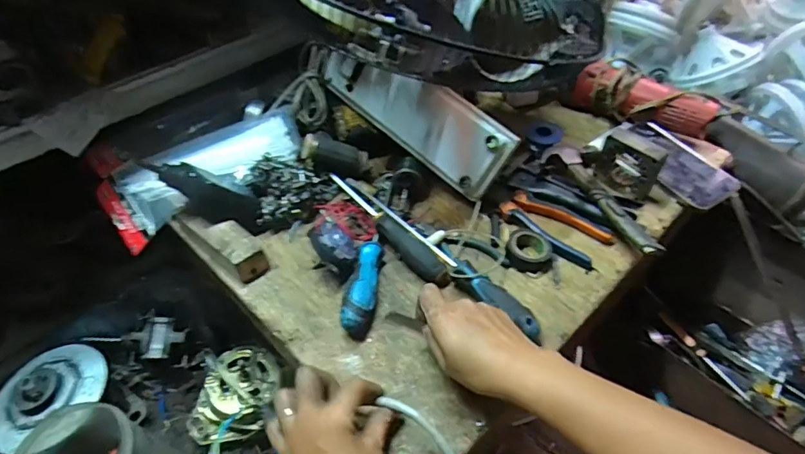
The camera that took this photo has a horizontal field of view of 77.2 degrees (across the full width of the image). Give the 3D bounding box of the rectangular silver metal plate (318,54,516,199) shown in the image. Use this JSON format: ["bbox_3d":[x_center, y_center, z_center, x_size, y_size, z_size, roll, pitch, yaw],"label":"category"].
[{"bbox_3d":[0.014,-0.156,0.668,0.283,0.098,0.028,41,31,17],"label":"rectangular silver metal plate"}]

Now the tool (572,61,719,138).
[{"bbox_3d":[0.358,-0.187,0.759,0.196,0.056,0.055,34,55,26],"label":"tool"}]

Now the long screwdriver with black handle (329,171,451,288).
[{"bbox_3d":[-0.017,0.001,0.606,0.028,0.034,0.193,-34,57,-28],"label":"long screwdriver with black handle"}]

